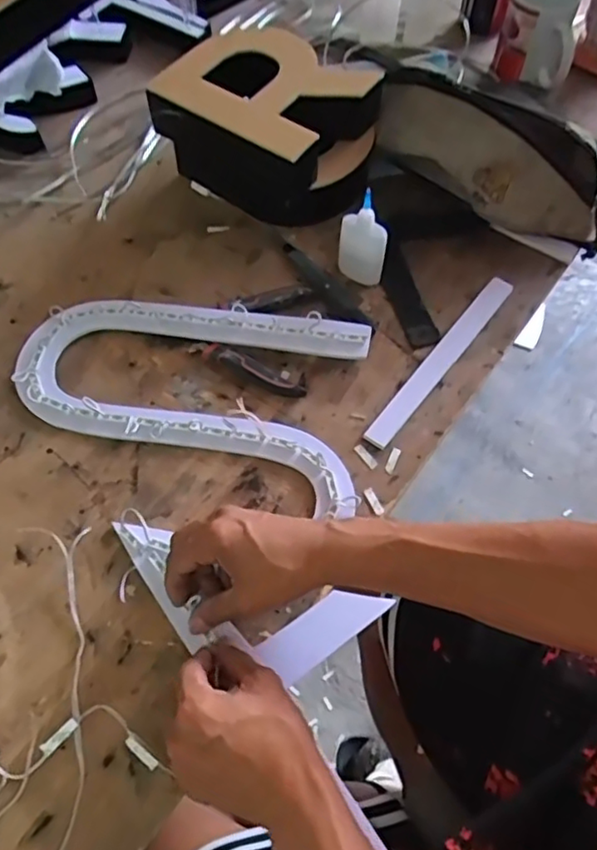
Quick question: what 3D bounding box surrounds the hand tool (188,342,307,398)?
[{"bbox_3d":[-0.047,-0.052,0.569,0.115,0.015,0.029,17,62,9],"label":"hand tool"}]

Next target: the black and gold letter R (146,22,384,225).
[{"bbox_3d":[-0.026,-0.317,0.658,0.196,0.112,0.156,32,65,17],"label":"black and gold letter R"}]

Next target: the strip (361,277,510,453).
[{"bbox_3d":[0.135,-0.065,0.579,0.024,0.012,0.224,35,66,18],"label":"strip"}]

